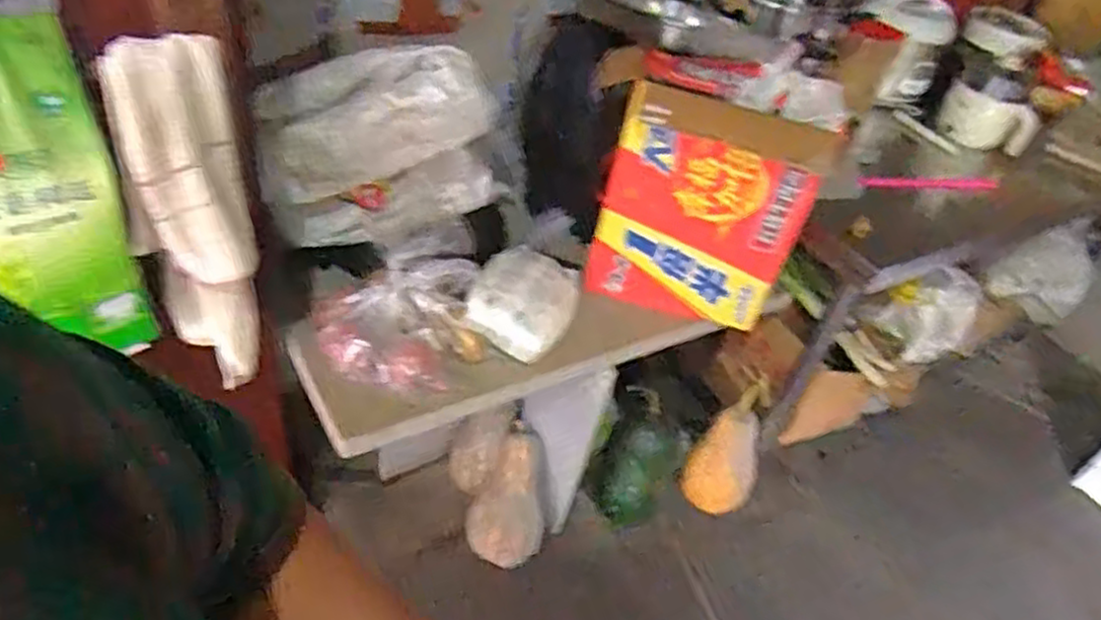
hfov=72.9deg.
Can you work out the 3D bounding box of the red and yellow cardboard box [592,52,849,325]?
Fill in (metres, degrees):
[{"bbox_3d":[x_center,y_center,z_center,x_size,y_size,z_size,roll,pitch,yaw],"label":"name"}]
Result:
[{"bbox_3d":[0.245,-0.204,1.311,0.389,0.405,0.165,16,41,3],"label":"red and yellow cardboard box"}]

